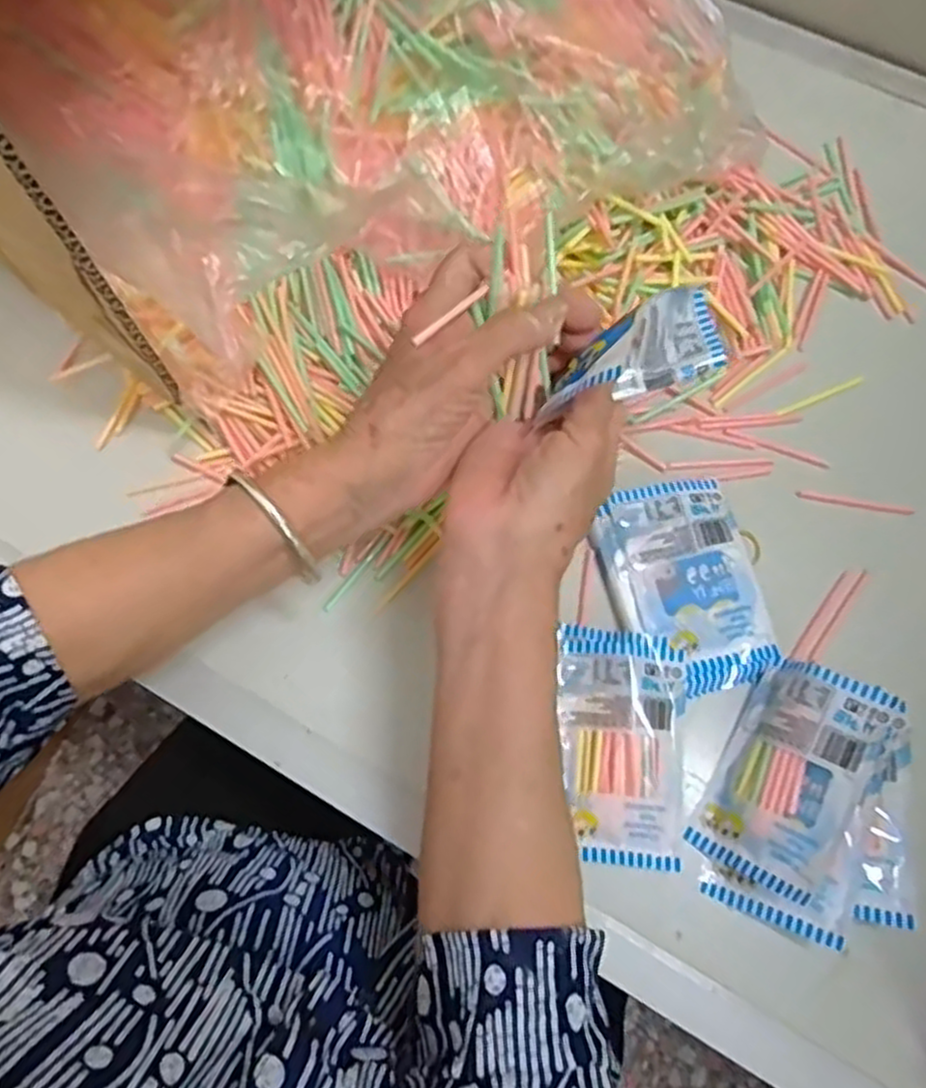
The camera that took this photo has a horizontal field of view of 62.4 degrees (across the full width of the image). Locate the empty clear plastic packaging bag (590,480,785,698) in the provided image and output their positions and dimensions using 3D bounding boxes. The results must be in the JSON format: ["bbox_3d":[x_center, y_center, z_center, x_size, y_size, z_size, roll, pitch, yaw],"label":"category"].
[{"bbox_3d":[0.120,0.022,0.413,0.076,0.013,0.110,-15,71,-6],"label":"empty clear plastic packaging bag"}]

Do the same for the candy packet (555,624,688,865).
[{"bbox_3d":[0.077,0.099,0.380,0.063,0.016,0.108,9,71,3],"label":"candy packet"}]

